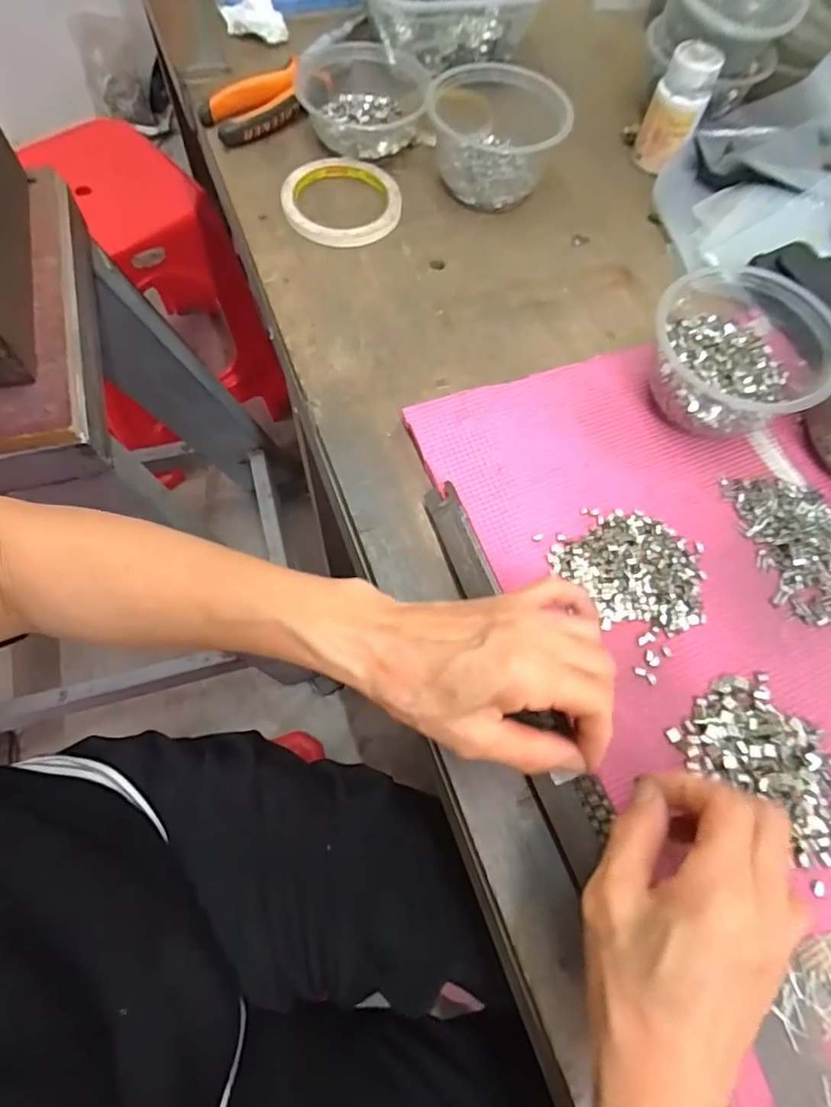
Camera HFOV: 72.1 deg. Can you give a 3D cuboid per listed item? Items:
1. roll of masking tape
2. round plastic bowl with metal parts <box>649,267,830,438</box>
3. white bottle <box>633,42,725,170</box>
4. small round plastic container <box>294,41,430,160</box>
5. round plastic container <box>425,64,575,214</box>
[{"bbox_3d":[-0.061,-0.298,0.481,0.096,0.018,0.097,-1,68,1],"label":"roll of masking tape"},{"bbox_3d":[0.214,-0.133,0.382,0.109,0.059,0.108,2,67,-4],"label":"round plastic bowl with metal parts"},{"bbox_3d":[0.221,-0.379,0.491,0.045,0.082,0.040,25,67,7],"label":"white bottle"},{"bbox_3d":[-0.045,-0.404,0.509,0.112,0.045,0.114,2,67,-4],"label":"small round plastic container"},{"bbox_3d":[0.068,-0.354,0.481,0.111,0.065,0.113,2,67,-4],"label":"round plastic container"}]

